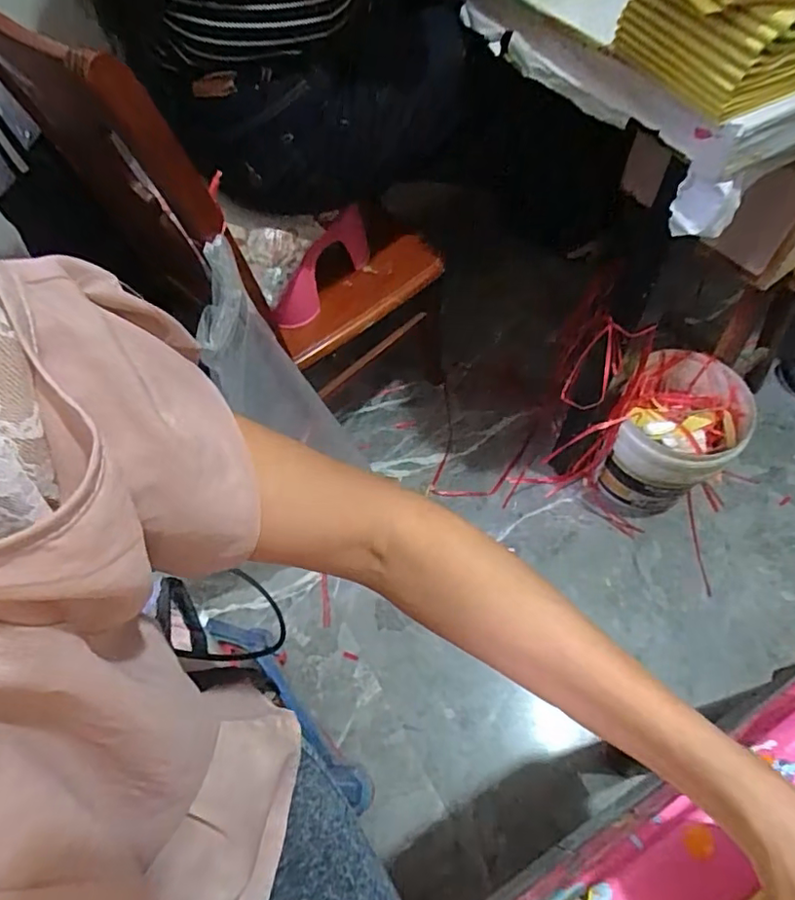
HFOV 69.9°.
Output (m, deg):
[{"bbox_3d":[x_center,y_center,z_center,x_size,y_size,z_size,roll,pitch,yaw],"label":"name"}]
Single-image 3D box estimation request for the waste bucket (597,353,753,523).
[{"bbox_3d":[0.573,-0.016,1.191,0.212,0.279,0.251,23,64,15],"label":"waste bucket"}]

